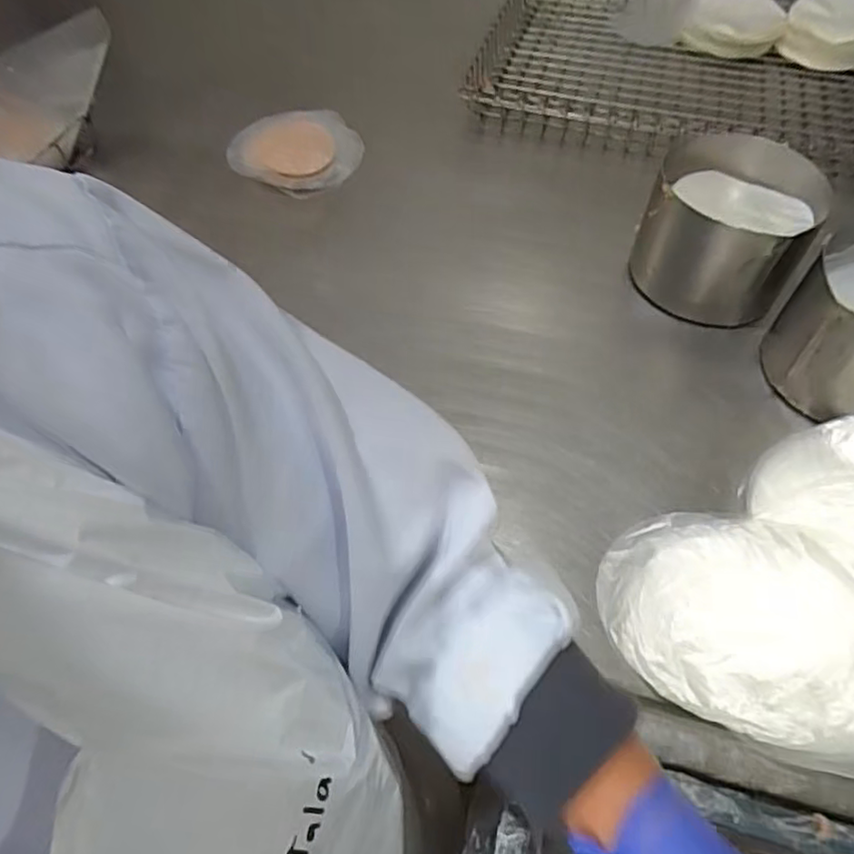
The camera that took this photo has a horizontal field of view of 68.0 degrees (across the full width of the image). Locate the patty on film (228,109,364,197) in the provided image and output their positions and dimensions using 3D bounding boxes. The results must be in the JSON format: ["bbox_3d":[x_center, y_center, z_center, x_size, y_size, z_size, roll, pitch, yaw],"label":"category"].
[{"bbox_3d":[-0.153,-0.324,0.739,0.151,0.028,0.122,9,57,9],"label":"patty on film"}]

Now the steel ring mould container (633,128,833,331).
[{"bbox_3d":[0.274,-0.181,0.590,0.138,0.106,0.143,-1,56,2],"label":"steel ring mould container"}]

